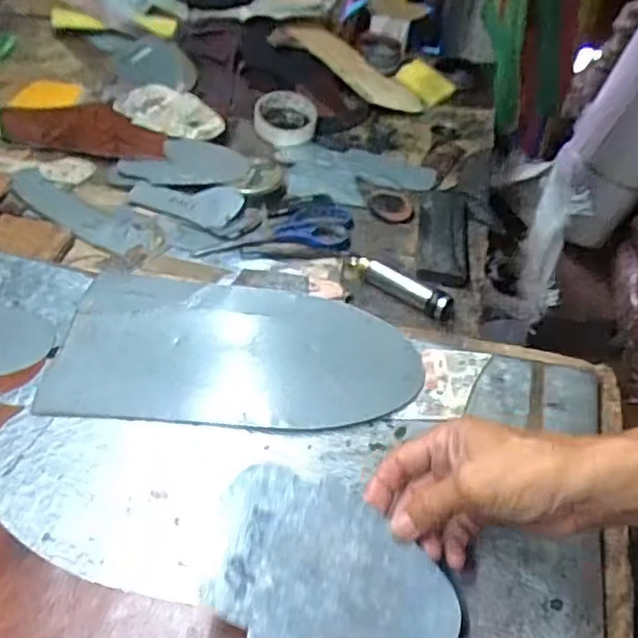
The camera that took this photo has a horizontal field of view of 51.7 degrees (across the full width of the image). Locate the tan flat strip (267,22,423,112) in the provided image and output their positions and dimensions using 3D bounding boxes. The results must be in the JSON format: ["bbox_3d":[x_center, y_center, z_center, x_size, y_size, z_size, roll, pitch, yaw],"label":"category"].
[{"bbox_3d":[0.051,-0.391,1.022,0.242,0.019,0.095,34,48,4],"label":"tan flat strip"}]

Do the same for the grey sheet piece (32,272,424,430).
[{"bbox_3d":[-0.071,0.024,0.567,0.299,0.005,0.158,3,46,2],"label":"grey sheet piece"}]

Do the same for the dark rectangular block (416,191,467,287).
[{"bbox_3d":[0.140,-0.101,0.737,0.055,0.015,0.185,8,43,5],"label":"dark rectangular block"}]

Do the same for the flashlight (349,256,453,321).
[{"bbox_3d":[0.078,-0.035,0.655,0.117,0.021,0.023,31,50,26],"label":"flashlight"}]

